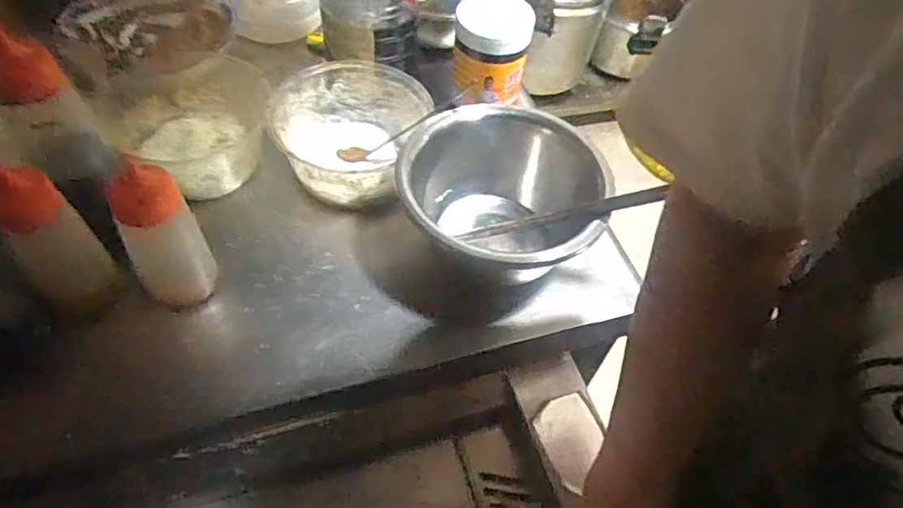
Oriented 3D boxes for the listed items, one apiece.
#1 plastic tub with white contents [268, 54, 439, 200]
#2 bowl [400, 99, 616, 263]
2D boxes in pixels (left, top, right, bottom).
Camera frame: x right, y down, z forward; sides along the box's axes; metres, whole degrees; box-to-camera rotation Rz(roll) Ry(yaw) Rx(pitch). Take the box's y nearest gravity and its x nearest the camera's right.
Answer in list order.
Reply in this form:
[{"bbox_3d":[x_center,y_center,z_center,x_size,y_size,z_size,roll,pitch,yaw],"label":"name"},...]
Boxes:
[{"bbox_3d":[-0.104,-0.119,0.630,0.155,0.087,0.161,3,53,-4],"label":"plastic tub with white contents"},{"bbox_3d":[0.040,-0.039,0.569,0.180,0.101,0.171,3,53,-4],"label":"bowl"}]

